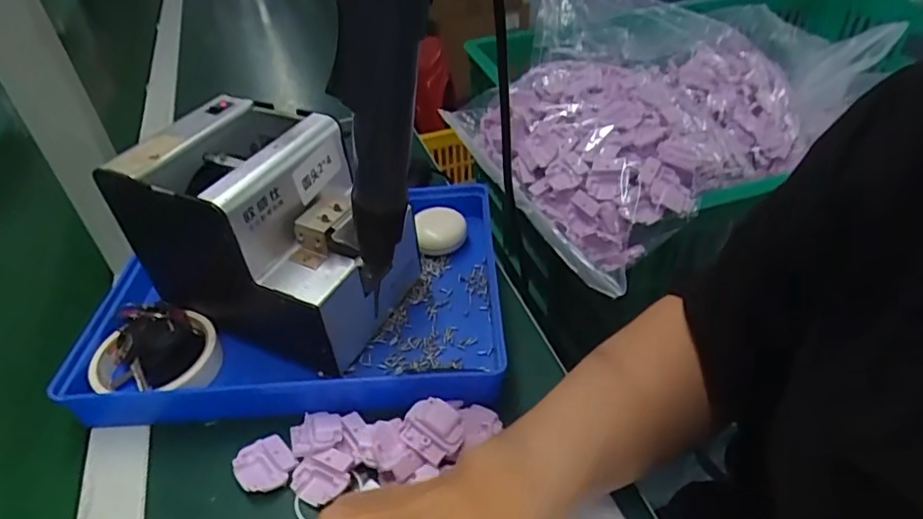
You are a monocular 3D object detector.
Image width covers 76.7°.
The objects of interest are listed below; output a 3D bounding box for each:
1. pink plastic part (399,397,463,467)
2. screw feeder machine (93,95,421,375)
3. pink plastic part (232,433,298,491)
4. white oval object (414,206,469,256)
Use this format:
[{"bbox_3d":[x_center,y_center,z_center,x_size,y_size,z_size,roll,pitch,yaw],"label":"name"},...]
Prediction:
[{"bbox_3d":[-0.017,0.108,0.374,0.037,0.008,0.034,24,84,12],"label":"pink plastic part"},{"bbox_3d":[-0.144,-0.024,0.453,0.178,0.144,0.125,16,44,24],"label":"screw feeder machine"},{"bbox_3d":[-0.129,0.135,0.384,0.035,0.007,0.037,-3,40,2],"label":"pink plastic part"},{"bbox_3d":[-0.018,-0.026,0.530,0.045,0.025,0.048,-6,40,-1],"label":"white oval object"}]

